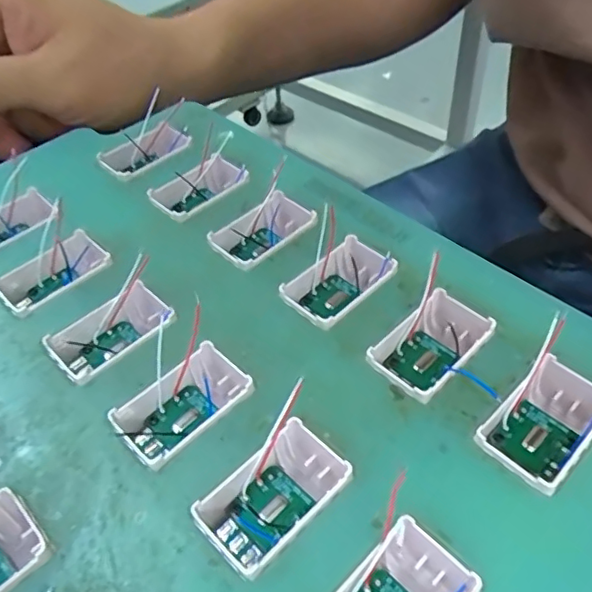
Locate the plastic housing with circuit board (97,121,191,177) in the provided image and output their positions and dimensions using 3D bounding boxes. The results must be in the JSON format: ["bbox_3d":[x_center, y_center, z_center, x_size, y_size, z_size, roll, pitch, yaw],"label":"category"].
[{"bbox_3d":[-0.054,-0.050,0.211,0.030,0.012,0.019,-35,54,-23],"label":"plastic housing with circuit board"}]

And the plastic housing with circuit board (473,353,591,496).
[{"bbox_3d":[0.058,0.029,0.133,0.036,0.010,0.019,-38,55,-25],"label":"plastic housing with circuit board"}]

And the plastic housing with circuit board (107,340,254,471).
[{"bbox_3d":[-0.027,0.028,0.140,0.031,0.011,0.019,-37,55,-25],"label":"plastic housing with circuit board"}]

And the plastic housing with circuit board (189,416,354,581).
[{"bbox_3d":[-0.004,0.045,0.126,0.033,0.016,0.019,-39,56,-25],"label":"plastic housing with circuit board"}]

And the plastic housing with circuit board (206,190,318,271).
[{"bbox_3d":[-0.009,-0.020,0.181,0.021,0.011,0.035,33,59,29],"label":"plastic housing with circuit board"}]

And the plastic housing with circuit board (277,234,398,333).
[{"bbox_3d":[0.011,-0.004,0.165,0.032,0.010,0.023,-38,56,-25],"label":"plastic housing with circuit board"}]

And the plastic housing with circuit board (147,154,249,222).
[{"bbox_3d":[-0.031,-0.034,0.196,0.033,0.013,0.018,-37,55,-25],"label":"plastic housing with circuit board"}]

